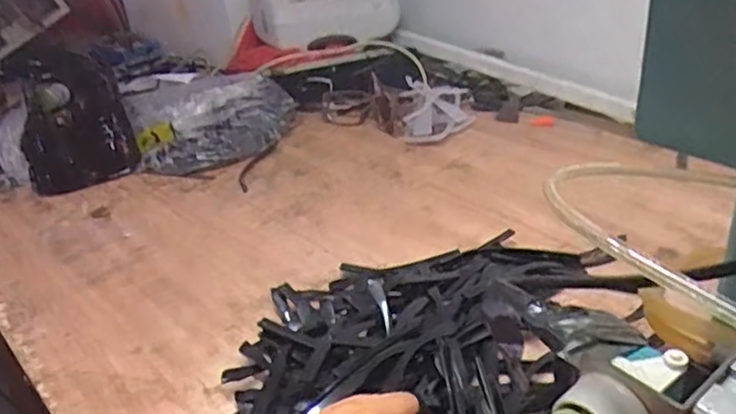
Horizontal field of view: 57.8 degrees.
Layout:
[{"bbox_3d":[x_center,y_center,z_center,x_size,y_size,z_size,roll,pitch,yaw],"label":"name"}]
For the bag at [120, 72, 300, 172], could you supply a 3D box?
[{"bbox_3d":[-0.256,-0.147,1.144,0.285,0.099,0.235,-19,31,-21],"label":"bag"}]

